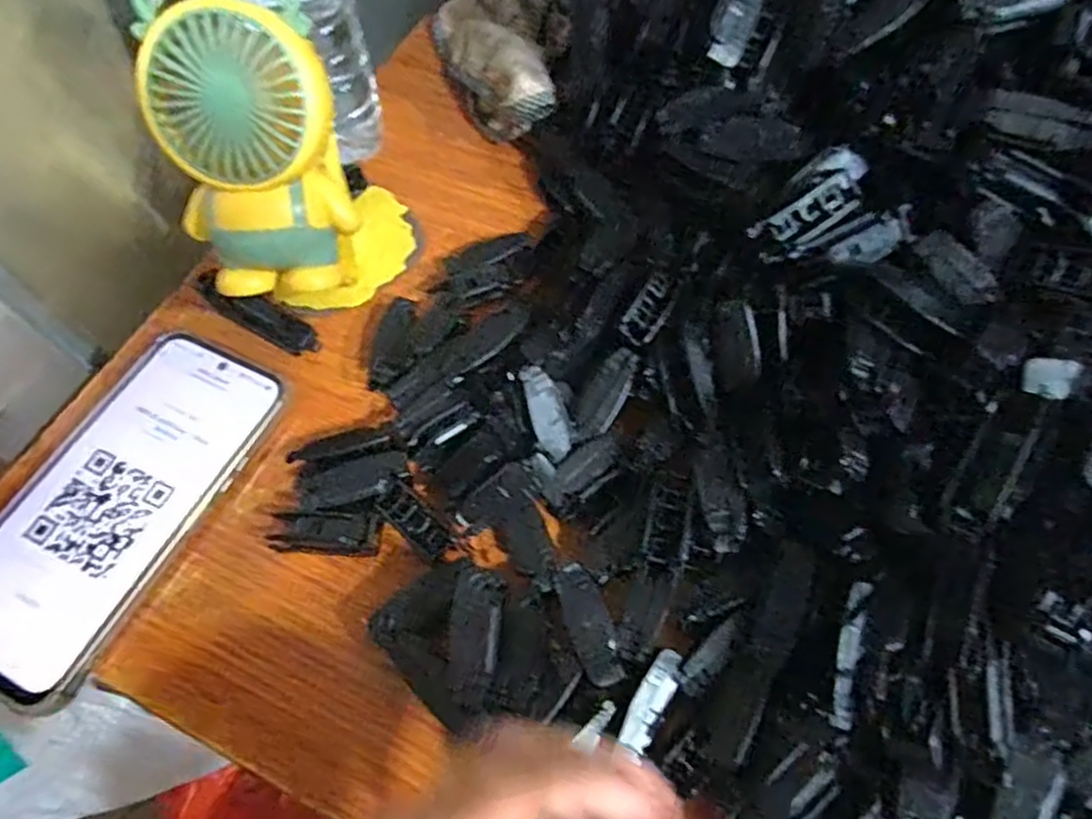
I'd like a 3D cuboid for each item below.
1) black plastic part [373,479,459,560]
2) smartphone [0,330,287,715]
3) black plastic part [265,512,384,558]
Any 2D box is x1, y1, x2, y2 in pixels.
[{"bbox_3d":[-0.058,0.046,0.294,0.041,0.005,0.014,39,69,21],"label":"black plastic part"},{"bbox_3d":[-0.194,0.041,0.310,0.081,0.014,0.164,22,64,14],"label":"smartphone"},{"bbox_3d":[-0.096,0.055,0.300,0.047,0.015,0.017,4,61,5],"label":"black plastic part"}]

